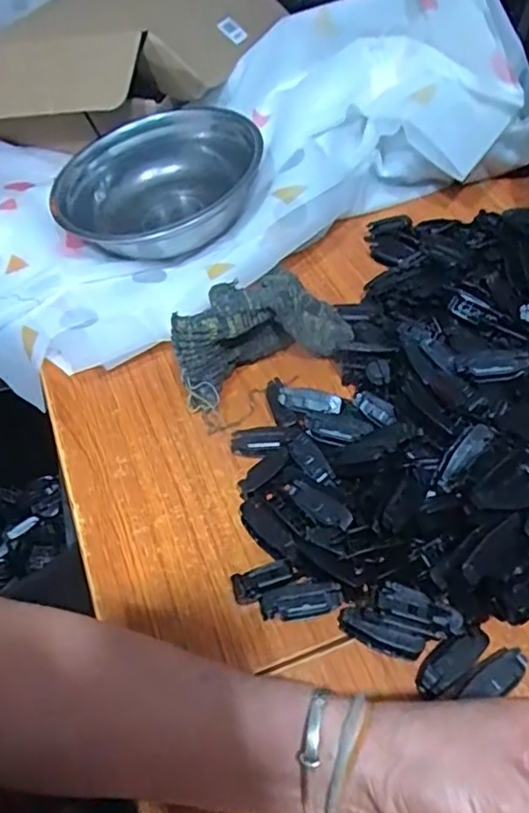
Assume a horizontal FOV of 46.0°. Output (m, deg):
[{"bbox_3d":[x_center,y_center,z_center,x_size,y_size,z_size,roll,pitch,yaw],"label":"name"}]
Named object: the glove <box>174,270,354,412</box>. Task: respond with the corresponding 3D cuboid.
[{"bbox_3d":[-0.006,-0.062,0.493,0.146,0.076,0.091,-36,59,-25],"label":"glove"}]

